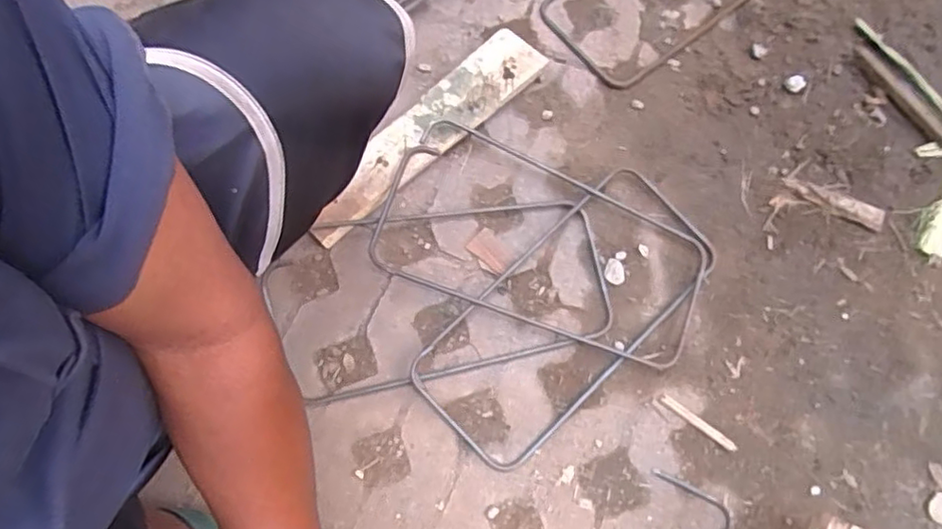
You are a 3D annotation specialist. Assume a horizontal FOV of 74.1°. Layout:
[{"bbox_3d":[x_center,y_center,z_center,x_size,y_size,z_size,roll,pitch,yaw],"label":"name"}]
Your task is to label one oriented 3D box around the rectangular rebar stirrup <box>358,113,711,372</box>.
[{"bbox_3d":[0.078,-0.025,0.693,0.361,0.018,0.188,21,75,3],"label":"rectangular rebar stirrup"}]

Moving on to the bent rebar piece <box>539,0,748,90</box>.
[{"bbox_3d":[0.267,-0.377,0.828,0.345,0.011,0.172,-38,76,-10],"label":"bent rebar piece"}]

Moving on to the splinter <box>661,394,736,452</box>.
[{"bbox_3d":[0.239,0.167,0.657,0.087,0.005,0.010,37,77,11],"label":"splinter"}]

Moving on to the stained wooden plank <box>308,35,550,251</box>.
[{"bbox_3d":[-0.056,-0.154,0.742,0.343,0.031,0.069,-43,77,-11],"label":"stained wooden plank"}]

